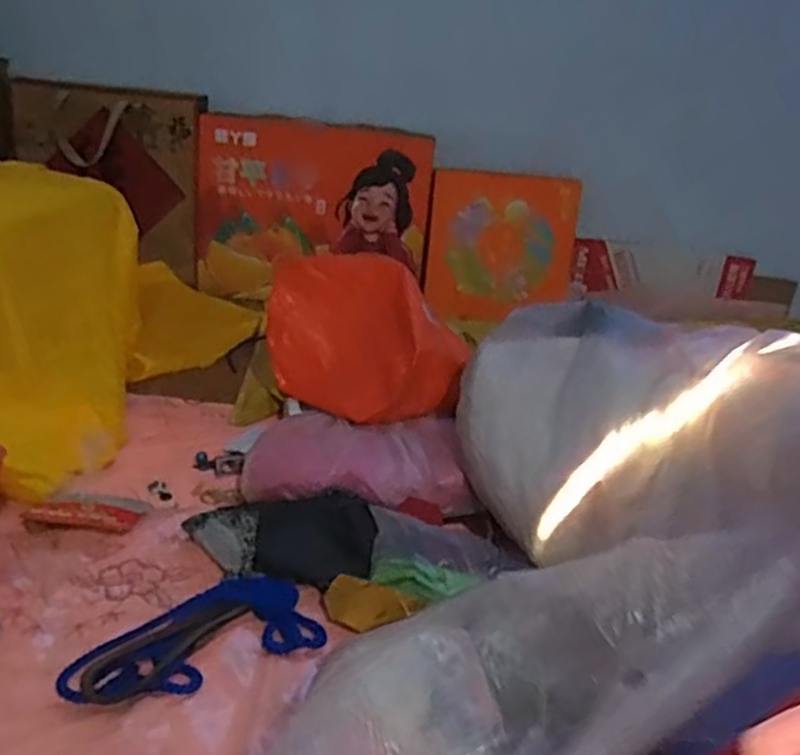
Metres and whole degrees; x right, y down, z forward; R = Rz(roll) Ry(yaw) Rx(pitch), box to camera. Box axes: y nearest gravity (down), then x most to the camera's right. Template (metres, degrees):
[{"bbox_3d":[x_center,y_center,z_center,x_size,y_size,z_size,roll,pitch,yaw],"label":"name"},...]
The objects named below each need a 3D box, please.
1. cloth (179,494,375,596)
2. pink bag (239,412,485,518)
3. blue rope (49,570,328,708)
[{"bbox_3d":[-0.128,0.168,0.830,0.201,0.059,0.103,6,23,-1],"label":"cloth"},{"bbox_3d":[-0.050,0.093,0.922,0.259,0.078,0.146,5,23,-4],"label":"pink bag"},{"bbox_3d":[-0.185,0.238,0.703,0.215,0.030,0.096,-13,30,-37],"label":"blue rope"}]

